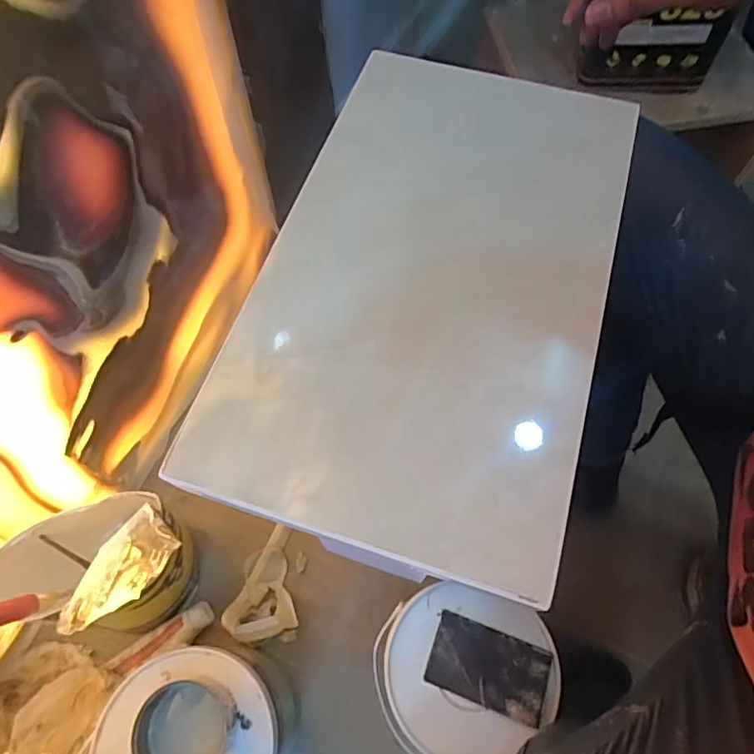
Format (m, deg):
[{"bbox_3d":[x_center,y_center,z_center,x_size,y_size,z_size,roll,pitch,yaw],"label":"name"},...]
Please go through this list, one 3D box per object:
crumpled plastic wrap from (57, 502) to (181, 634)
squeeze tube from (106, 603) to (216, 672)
[{"bbox_3d":[-0.261,0.204,0.551,0.087,0.033,0.129,19,46,32],"label":"crumpled plastic wrap"},{"bbox_3d":[-0.285,0.354,0.719,0.139,0.030,0.042,-29,68,-12],"label":"squeeze tube"}]

